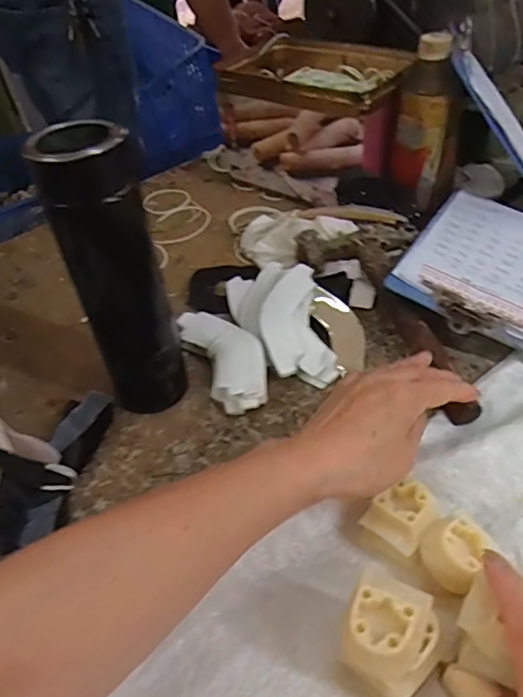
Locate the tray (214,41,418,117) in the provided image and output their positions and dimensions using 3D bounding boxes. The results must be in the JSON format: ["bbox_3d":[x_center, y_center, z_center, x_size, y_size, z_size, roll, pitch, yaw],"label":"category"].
[{"bbox_3d":[0.065,-0.337,0.661,0.156,0.032,0.262,-37,50,-28],"label":"tray"}]

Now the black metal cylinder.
[{"bbox_3d":[-0.104,-0.046,0.401,0.062,0.222,0.049,-18,43,-11],"label":"black metal cylinder"}]

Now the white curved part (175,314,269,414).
[{"bbox_3d":[-0.030,0.009,0.477,0.053,0.030,0.122,-23,44,-16],"label":"white curved part"}]

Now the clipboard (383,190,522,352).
[{"bbox_3d":[0.228,-0.086,0.521,0.148,0.012,0.222,28,49,17],"label":"clipboard"}]

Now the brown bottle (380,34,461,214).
[{"bbox_3d":[0.176,-0.239,0.585,0.062,0.162,0.061,29,53,34],"label":"brown bottle"}]

